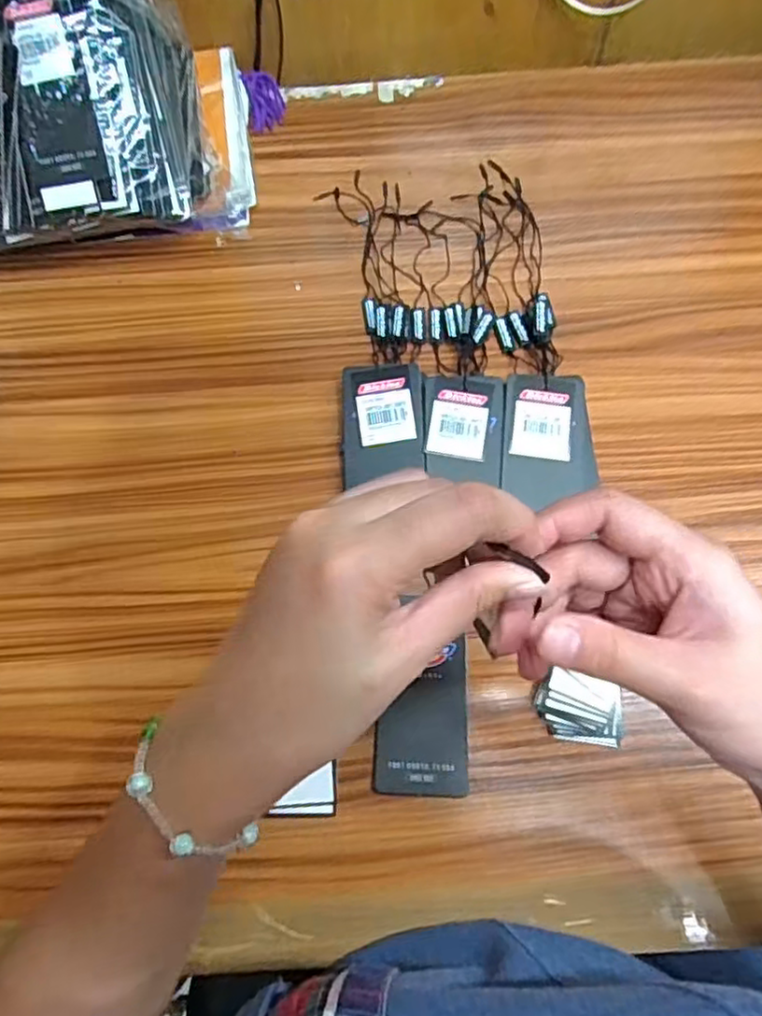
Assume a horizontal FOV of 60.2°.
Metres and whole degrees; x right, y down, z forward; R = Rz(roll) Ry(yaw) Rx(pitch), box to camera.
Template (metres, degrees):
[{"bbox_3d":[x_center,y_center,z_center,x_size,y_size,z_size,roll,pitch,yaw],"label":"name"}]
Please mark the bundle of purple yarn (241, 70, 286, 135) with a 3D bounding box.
[{"bbox_3d":[-0.091,-0.320,0.518,0.029,0.012,0.053,-9,71,-2],"label":"bundle of purple yarn"}]

